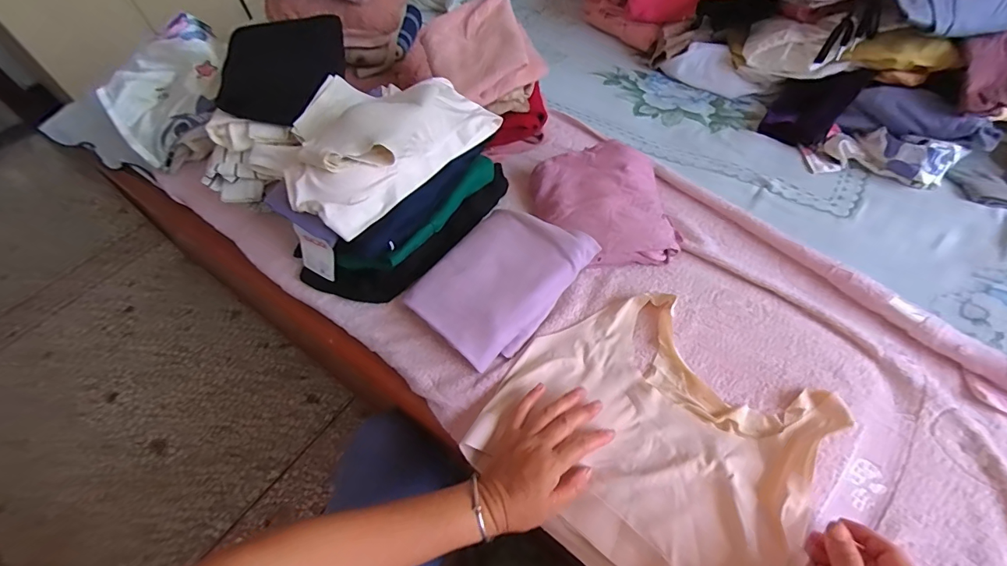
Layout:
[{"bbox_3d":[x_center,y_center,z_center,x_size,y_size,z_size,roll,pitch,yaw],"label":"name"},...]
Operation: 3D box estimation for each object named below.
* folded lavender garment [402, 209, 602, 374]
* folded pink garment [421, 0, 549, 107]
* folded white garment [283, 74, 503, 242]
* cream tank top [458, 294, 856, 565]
[{"bbox_3d":[-0.006,-0.006,0.569,0.155,0.076,0.205,36,64,25],"label":"folded lavender garment"},{"bbox_3d":[-0.040,-0.378,0.701,0.146,0.071,0.192,-28,57,-14],"label":"folded pink garment"},{"bbox_3d":[-0.174,-0.206,0.598,0.205,0.076,0.275,33,63,24],"label":"folded white garment"},{"bbox_3d":[0.157,0.161,0.460,0.318,0.036,0.279,35,72,27],"label":"cream tank top"}]

